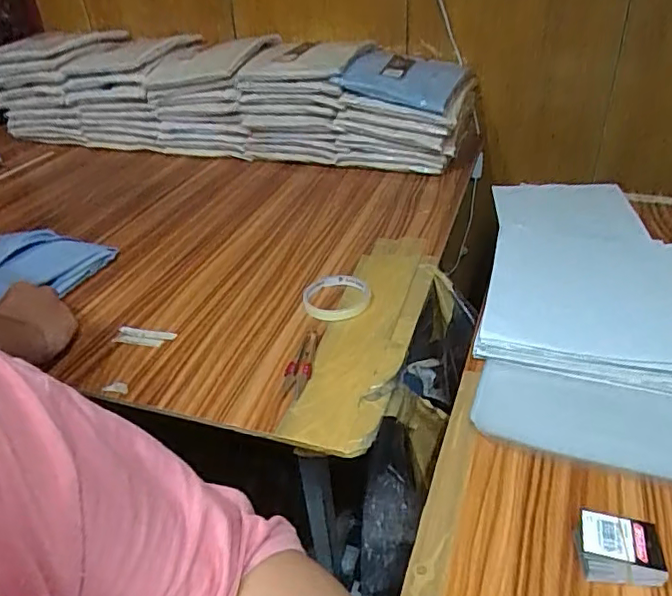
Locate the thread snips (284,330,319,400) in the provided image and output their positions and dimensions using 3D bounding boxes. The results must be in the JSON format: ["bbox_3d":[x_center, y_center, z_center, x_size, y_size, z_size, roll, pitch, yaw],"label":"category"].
[{"bbox_3d":[-0.037,0.068,0.615,0.025,0.006,0.105,3,34,12],"label":"thread snips"}]

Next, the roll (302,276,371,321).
[{"bbox_3d":[-0.001,0.002,0.703,0.075,0.019,0.084,17,39,29],"label":"roll"}]

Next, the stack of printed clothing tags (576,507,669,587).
[{"bbox_3d":[0.201,0.182,0.399,0.056,0.027,0.042,7,35,17],"label":"stack of printed clothing tags"}]

